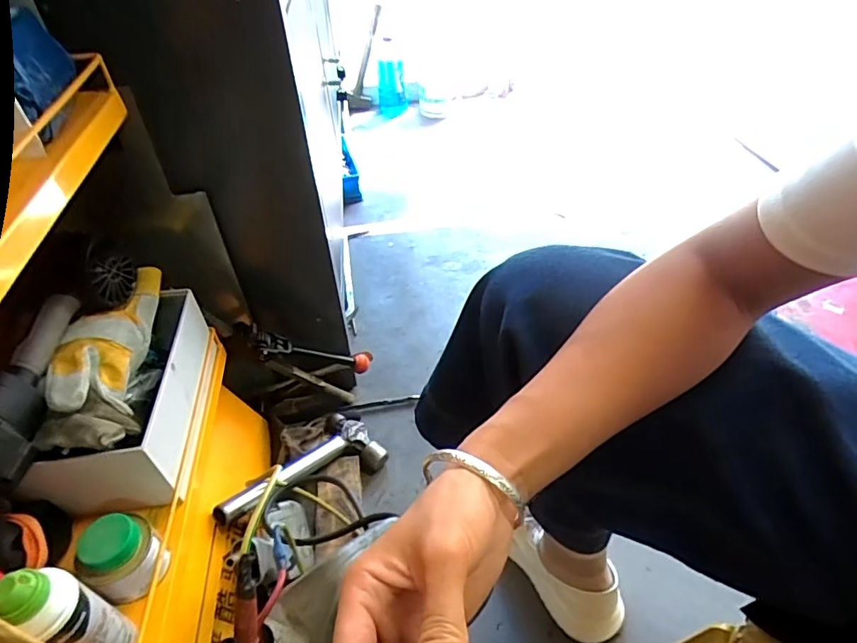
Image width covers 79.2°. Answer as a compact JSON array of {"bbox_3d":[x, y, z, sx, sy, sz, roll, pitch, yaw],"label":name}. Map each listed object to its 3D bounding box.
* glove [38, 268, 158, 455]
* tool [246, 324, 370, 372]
[{"bbox_3d":[-0.346,0.036,0.557,0.077,0.053,0.243,-10,44,-7],"label":"glove"},{"bbox_3d":[-0.187,0.051,0.839,0.217,0.034,0.034,17,29,-40],"label":"tool"}]

